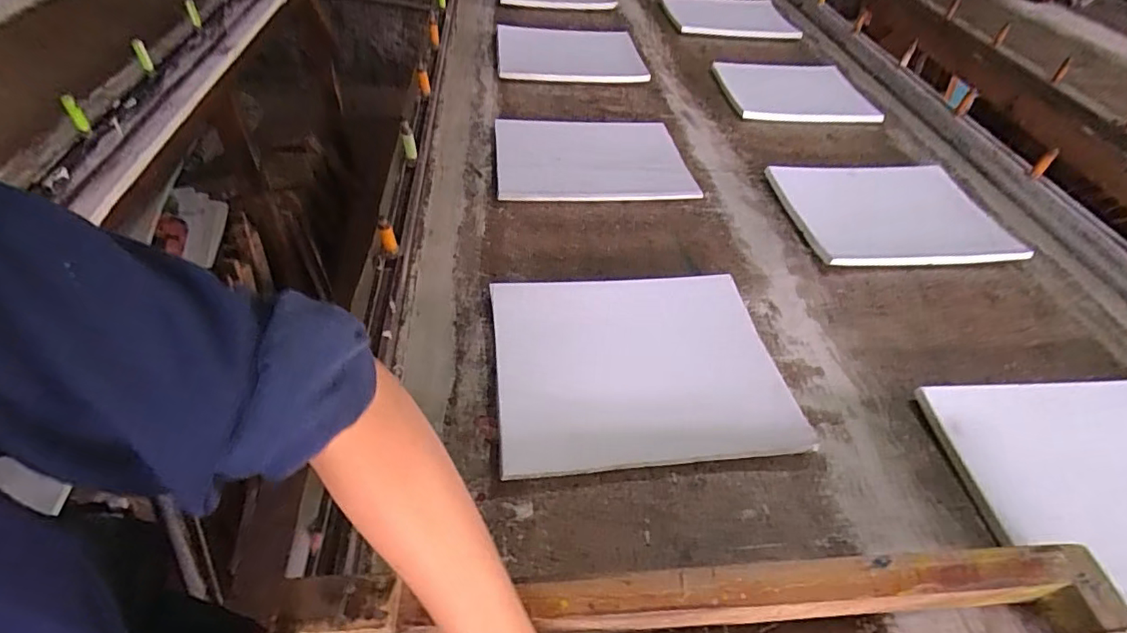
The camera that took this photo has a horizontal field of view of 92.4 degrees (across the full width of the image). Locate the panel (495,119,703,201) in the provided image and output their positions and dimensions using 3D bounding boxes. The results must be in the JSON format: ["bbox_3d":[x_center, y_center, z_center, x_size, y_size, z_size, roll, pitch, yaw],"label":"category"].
[{"bbox_3d":[0.039,-0.230,0.781,0.269,0.011,0.207,-3,49,-9],"label":"panel"}]

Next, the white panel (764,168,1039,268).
[{"bbox_3d":[0.431,-0.142,0.728,0.255,0.021,0.209,-2,47,-7],"label":"white panel"}]

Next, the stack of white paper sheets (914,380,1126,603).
[{"bbox_3d":[0.476,0.139,0.465,0.261,0.018,0.191,-2,47,-6],"label":"stack of white paper sheets"}]

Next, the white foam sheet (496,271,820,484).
[{"bbox_3d":[0.071,0.045,0.524,0.266,0.018,0.217,-3,47,-8],"label":"white foam sheet"}]

